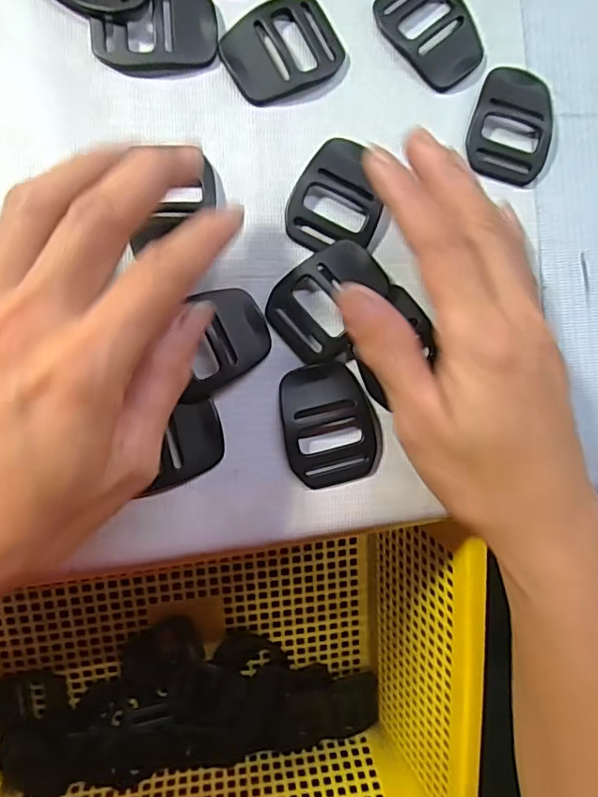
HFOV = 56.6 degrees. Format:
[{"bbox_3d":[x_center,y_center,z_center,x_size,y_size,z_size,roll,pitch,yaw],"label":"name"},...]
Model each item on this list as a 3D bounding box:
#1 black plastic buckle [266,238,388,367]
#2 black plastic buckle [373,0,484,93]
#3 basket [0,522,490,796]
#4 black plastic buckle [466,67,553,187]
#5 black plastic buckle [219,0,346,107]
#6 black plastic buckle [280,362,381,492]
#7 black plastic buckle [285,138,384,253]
[{"bbox_3d":[0.013,-0.040,0.221,0.049,0.008,0.036,-40,94,-8],"label":"black plastic buckle"},{"bbox_3d":[0.056,-0.156,0.234,0.034,0.005,0.047,-44,95,-8],"label":"black plastic buckle"},{"bbox_3d":[-0.061,0.177,0.316,0.300,0.132,0.201,-3,112,-11],"label":"basket"},{"bbox_3d":[0.092,-0.119,0.239,0.037,0.004,0.049,12,86,-8],"label":"black plastic buckle"},{"bbox_3d":[-0.007,-0.141,0.224,0.047,0.004,0.036,-36,94,-8],"label":"black plastic buckle"},{"bbox_3d":[0.013,0.010,0.222,0.037,0.004,0.048,-12,90,-9],"label":"black plastic buckle"},{"bbox_3d":[0.016,-0.081,0.225,0.036,0.005,0.047,21,85,-8],"label":"black plastic buckle"}]

